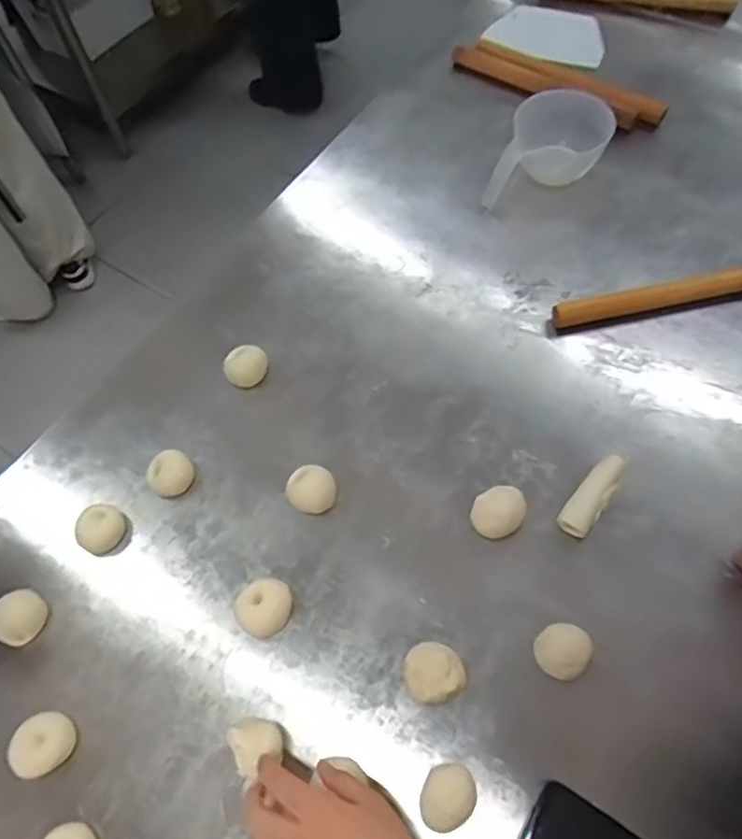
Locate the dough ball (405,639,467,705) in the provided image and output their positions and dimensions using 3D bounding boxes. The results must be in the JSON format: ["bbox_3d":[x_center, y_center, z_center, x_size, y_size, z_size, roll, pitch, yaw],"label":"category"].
[{"bbox_3d":[0.054,0.222,0.552,0.049,0.027,0.051,-2,62,3],"label":"dough ball"}]

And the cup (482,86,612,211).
[{"bbox_3d":[0.229,-0.340,0.792,0.114,0.079,0.148,23,67,15],"label":"cup"}]

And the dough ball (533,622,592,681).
[{"bbox_3d":[0.168,0.203,0.552,0.042,0.023,0.047,38,71,21],"label":"dough ball"}]

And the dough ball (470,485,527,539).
[{"bbox_3d":[0.126,0.089,0.613,0.047,0.024,0.052,30,68,18],"label":"dough ball"}]

